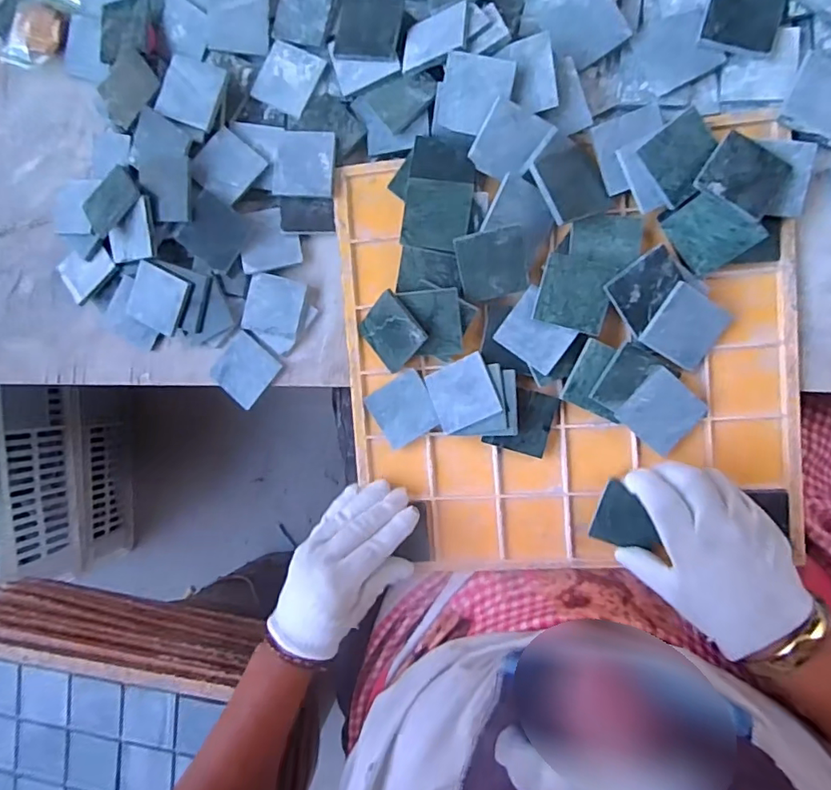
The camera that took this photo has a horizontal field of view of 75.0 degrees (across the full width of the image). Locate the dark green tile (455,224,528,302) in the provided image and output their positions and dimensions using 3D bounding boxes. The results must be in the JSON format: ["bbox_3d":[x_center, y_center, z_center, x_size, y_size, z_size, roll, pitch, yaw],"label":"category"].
[{"bbox_3d":[0.057,-0.096,0.404,0.049,0.007,0.050,-10,120,8],"label":"dark green tile"}]

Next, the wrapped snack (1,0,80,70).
[{"bbox_3d":[-0.343,-0.335,0.494,0.050,0.013,0.076,21,94,8],"label":"wrapped snack"}]

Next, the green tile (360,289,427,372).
[{"bbox_3d":[-0.019,-0.049,0.424,0.051,0.005,0.049,-40,80,41],"label":"green tile"}]

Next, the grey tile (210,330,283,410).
[{"bbox_3d":[-0.150,-0.022,0.475,0.049,0.007,0.052,42,96,6],"label":"grey tile"}]

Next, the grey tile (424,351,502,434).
[{"bbox_3d":[0.036,-0.001,0.418,0.049,0.004,0.050,-24,75,22],"label":"grey tile"}]

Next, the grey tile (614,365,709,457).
[{"bbox_3d":[0.181,0.013,0.396,0.051,0.009,0.048,41,99,-2],"label":"grey tile"}]

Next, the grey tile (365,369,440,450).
[{"bbox_3d":[-0.010,0.012,0.440,0.047,0.008,0.050,-30,87,8],"label":"grey tile"}]

